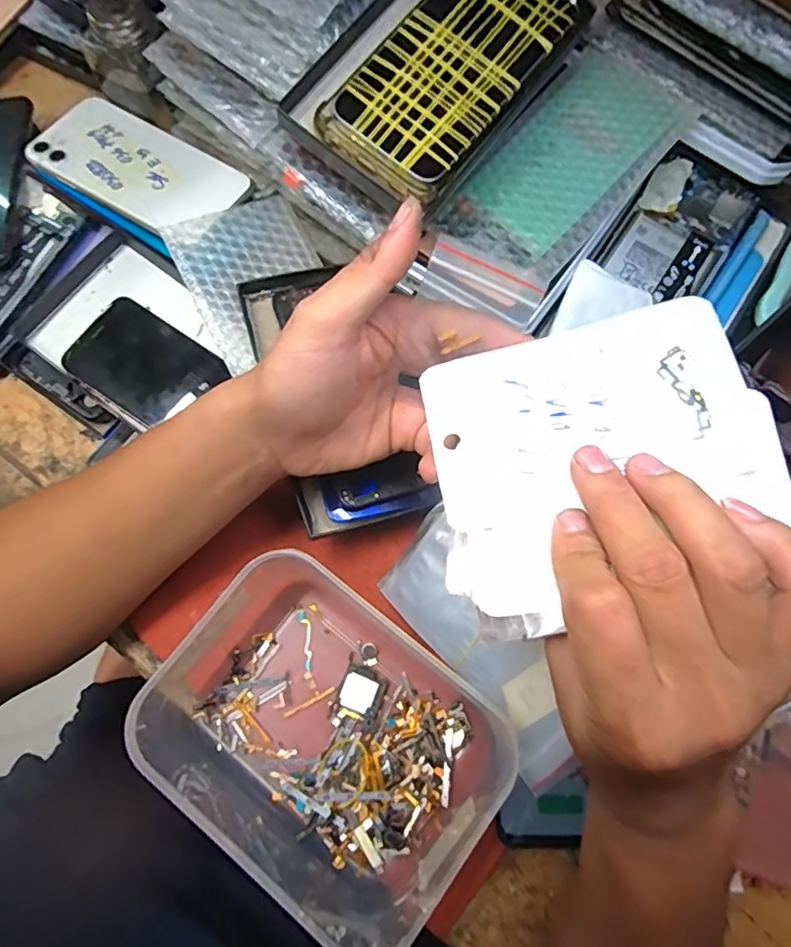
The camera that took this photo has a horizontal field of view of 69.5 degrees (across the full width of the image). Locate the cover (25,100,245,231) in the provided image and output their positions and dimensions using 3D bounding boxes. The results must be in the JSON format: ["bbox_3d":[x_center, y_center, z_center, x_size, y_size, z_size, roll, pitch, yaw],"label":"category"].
[{"bbox_3d":[-0.182,-0.218,0.404,0.146,0.010,0.078,29,73,5],"label":"cover"}]

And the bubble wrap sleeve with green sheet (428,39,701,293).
[{"bbox_3d":[0.105,-0.191,0.353,0.084,0.017,0.166,40,79,10],"label":"bubble wrap sleeve with green sheet"}]

